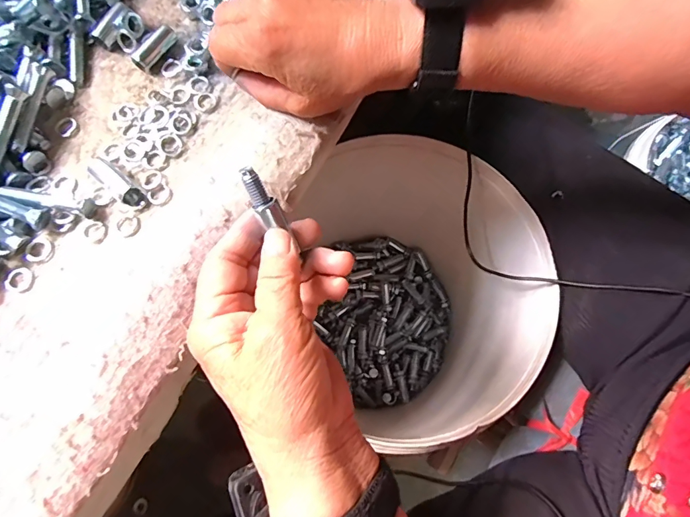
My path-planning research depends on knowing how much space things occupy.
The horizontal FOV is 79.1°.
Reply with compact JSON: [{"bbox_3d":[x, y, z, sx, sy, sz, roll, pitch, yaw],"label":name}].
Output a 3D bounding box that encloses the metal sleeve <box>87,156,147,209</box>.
[{"bbox_3d":[-0.139,-0.046,0.254,0.039,0.011,0.013,41,76,9],"label":"metal sleeve"}]

